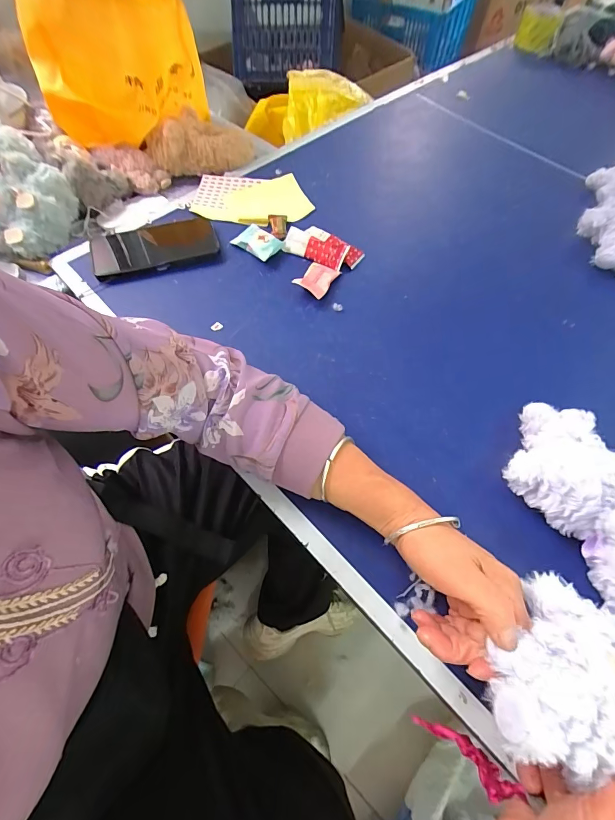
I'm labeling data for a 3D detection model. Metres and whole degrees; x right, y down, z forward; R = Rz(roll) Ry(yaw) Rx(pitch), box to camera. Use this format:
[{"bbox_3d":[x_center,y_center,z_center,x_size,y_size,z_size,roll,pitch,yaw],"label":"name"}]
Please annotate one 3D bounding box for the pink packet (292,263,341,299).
[{"bbox_3d":[0.013,-0.176,0.499,0.041,0.017,0.060,26,64,12],"label":"pink packet"}]

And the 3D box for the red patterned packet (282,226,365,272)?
[{"bbox_3d":[0.022,-0.232,0.536,0.103,0.024,0.054,26,64,12],"label":"red patterned packet"}]

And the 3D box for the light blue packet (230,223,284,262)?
[{"bbox_3d":[-0.070,-0.238,0.534,0.062,0.018,0.043,37,67,17],"label":"light blue packet"}]

